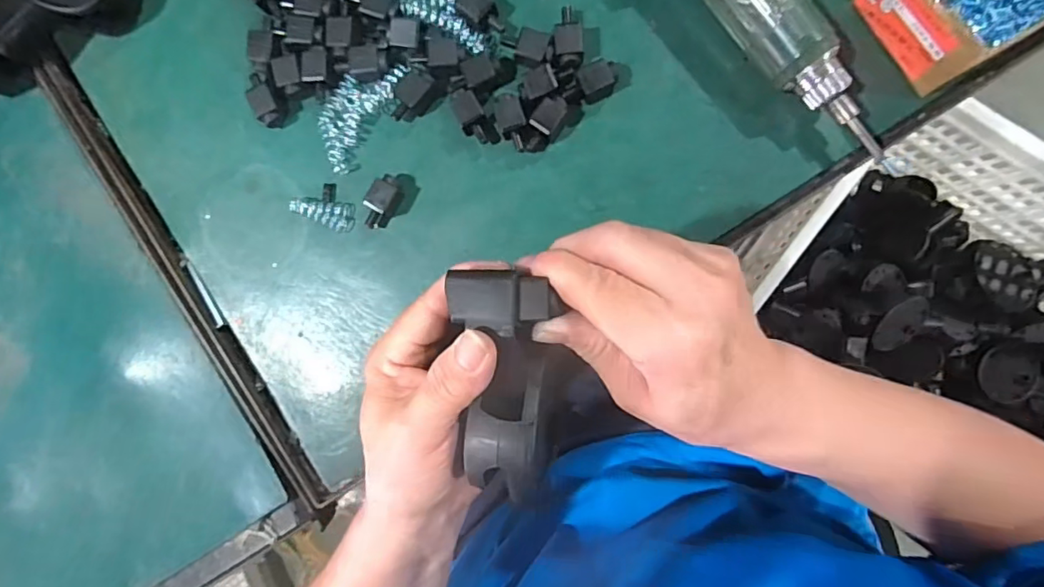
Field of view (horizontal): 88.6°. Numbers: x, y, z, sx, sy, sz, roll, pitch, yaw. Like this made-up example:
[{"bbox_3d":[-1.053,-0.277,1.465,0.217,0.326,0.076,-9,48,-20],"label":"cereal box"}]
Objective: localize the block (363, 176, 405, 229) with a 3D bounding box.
[{"bbox_3d":[-0.098,-0.064,0.374,0.017,0.022,0.038,33,96,4],"label":"block"}]

